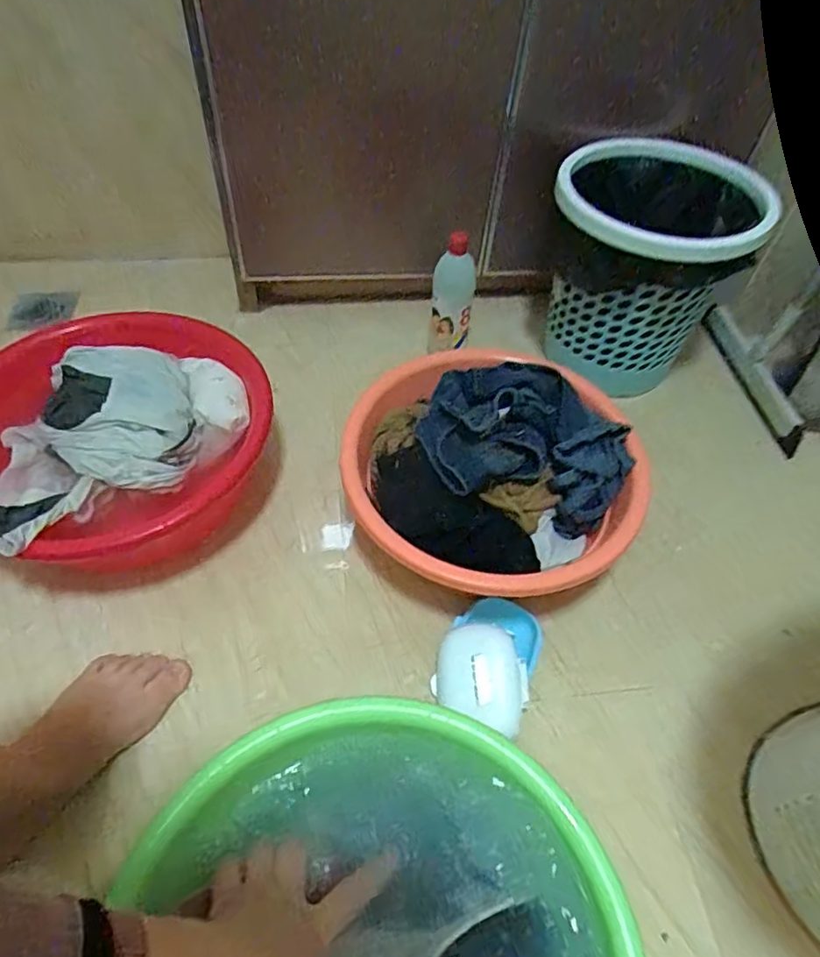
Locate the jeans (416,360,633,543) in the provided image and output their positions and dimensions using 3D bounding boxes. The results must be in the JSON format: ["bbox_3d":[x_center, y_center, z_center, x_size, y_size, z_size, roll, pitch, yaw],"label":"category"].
[{"bbox_3d":[0.135,-0.040,0.709,0.233,0.107,0.172,17,54,8],"label":"jeans"}]

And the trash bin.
[{"bbox_3d":[0.320,-0.291,0.868,0.260,0.256,0.252,17,54,8],"label":"trash bin"}]

